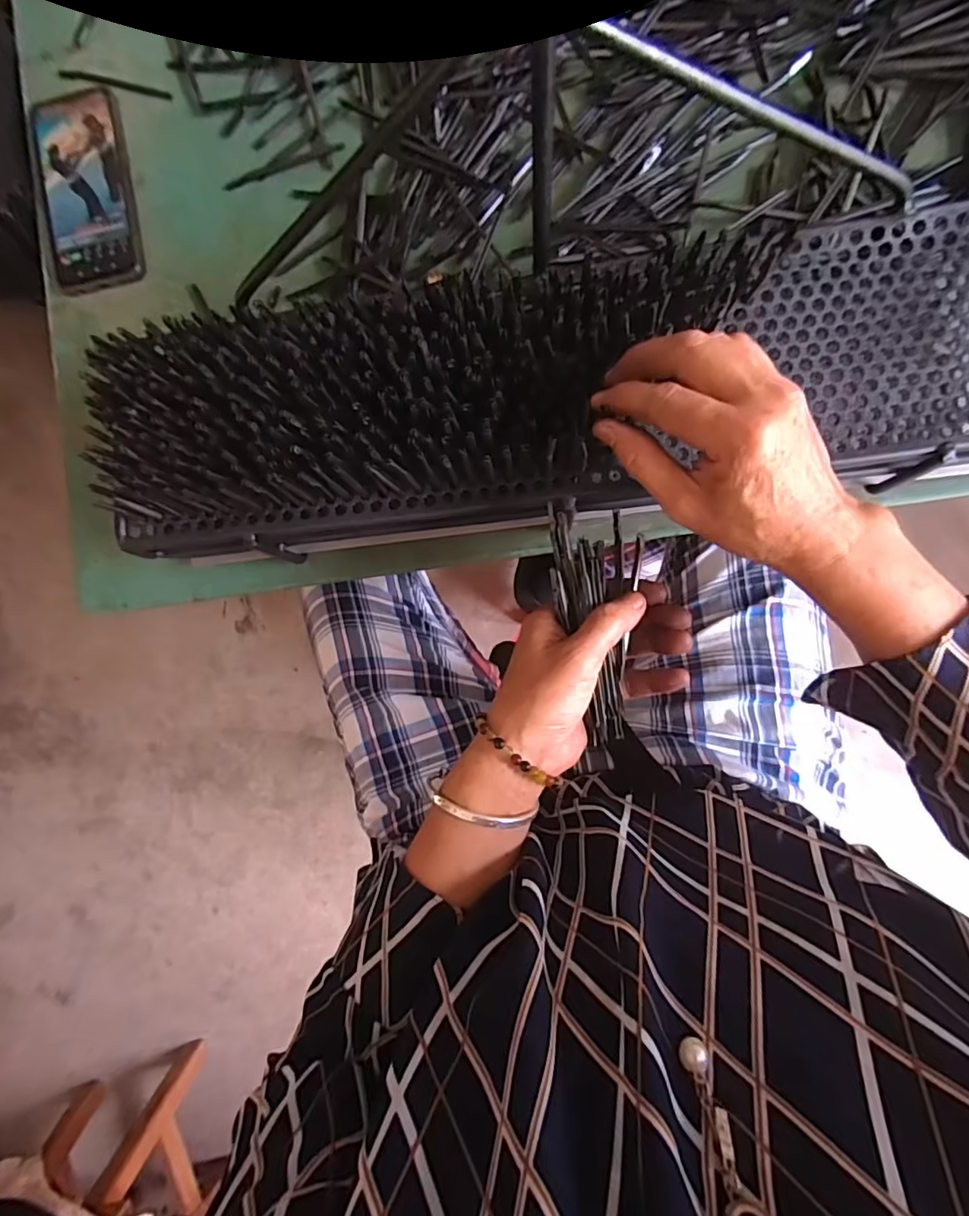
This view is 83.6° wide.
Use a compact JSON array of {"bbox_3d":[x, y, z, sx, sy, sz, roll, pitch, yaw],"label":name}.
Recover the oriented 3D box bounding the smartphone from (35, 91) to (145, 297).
[{"bbox_3d":[-0.336,-0.352,0.456,0.080,0.010,0.162,-9,90,6],"label":"smartphone"}]

